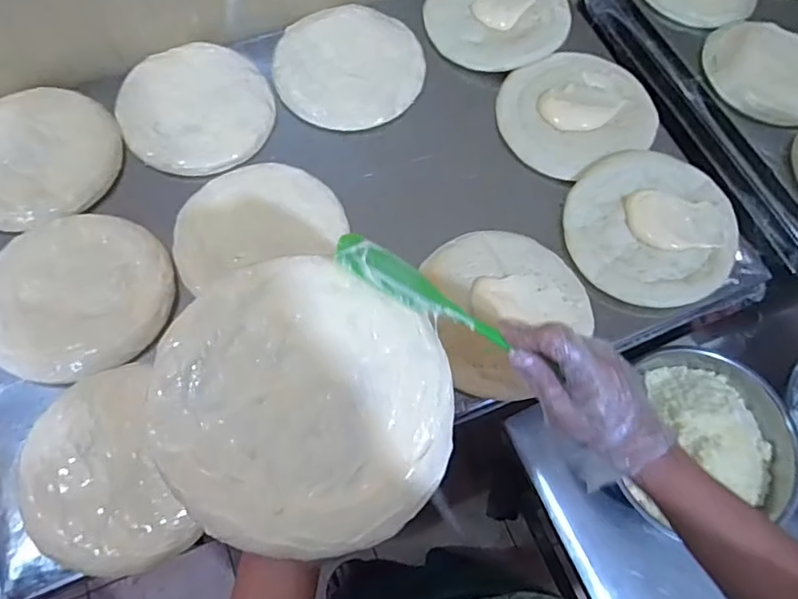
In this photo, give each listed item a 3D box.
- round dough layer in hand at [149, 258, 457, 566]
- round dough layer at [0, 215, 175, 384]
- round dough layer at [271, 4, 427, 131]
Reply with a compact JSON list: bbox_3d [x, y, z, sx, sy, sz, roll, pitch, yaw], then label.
[{"bbox_3d":[-0.063,0.071,0.383,0.194,0.011,0.193,1,83,-7],"label":"round dough layer in hand"},{"bbox_3d":[-0.364,-0.007,0.631,0.200,0.018,0.193,1,68,-2],"label":"round dough layer"},{"bbox_3d":[-0.069,-0.323,0.777,0.198,0.010,0.190,1,75,-2],"label":"round dough layer"}]

